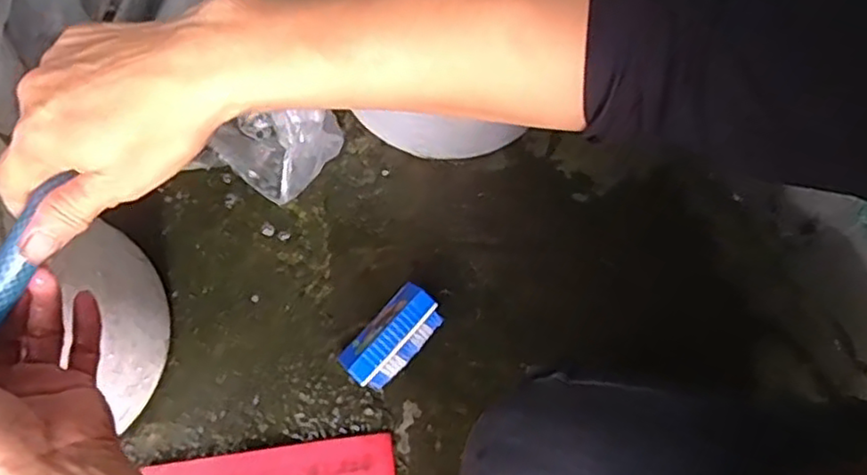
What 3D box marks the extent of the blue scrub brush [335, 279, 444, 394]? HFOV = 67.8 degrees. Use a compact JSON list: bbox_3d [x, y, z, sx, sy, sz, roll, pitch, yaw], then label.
[{"bbox_3d":[-0.043,0.102,0.660,0.059,0.054,0.112,42,79,7],"label":"blue scrub brush"}]

